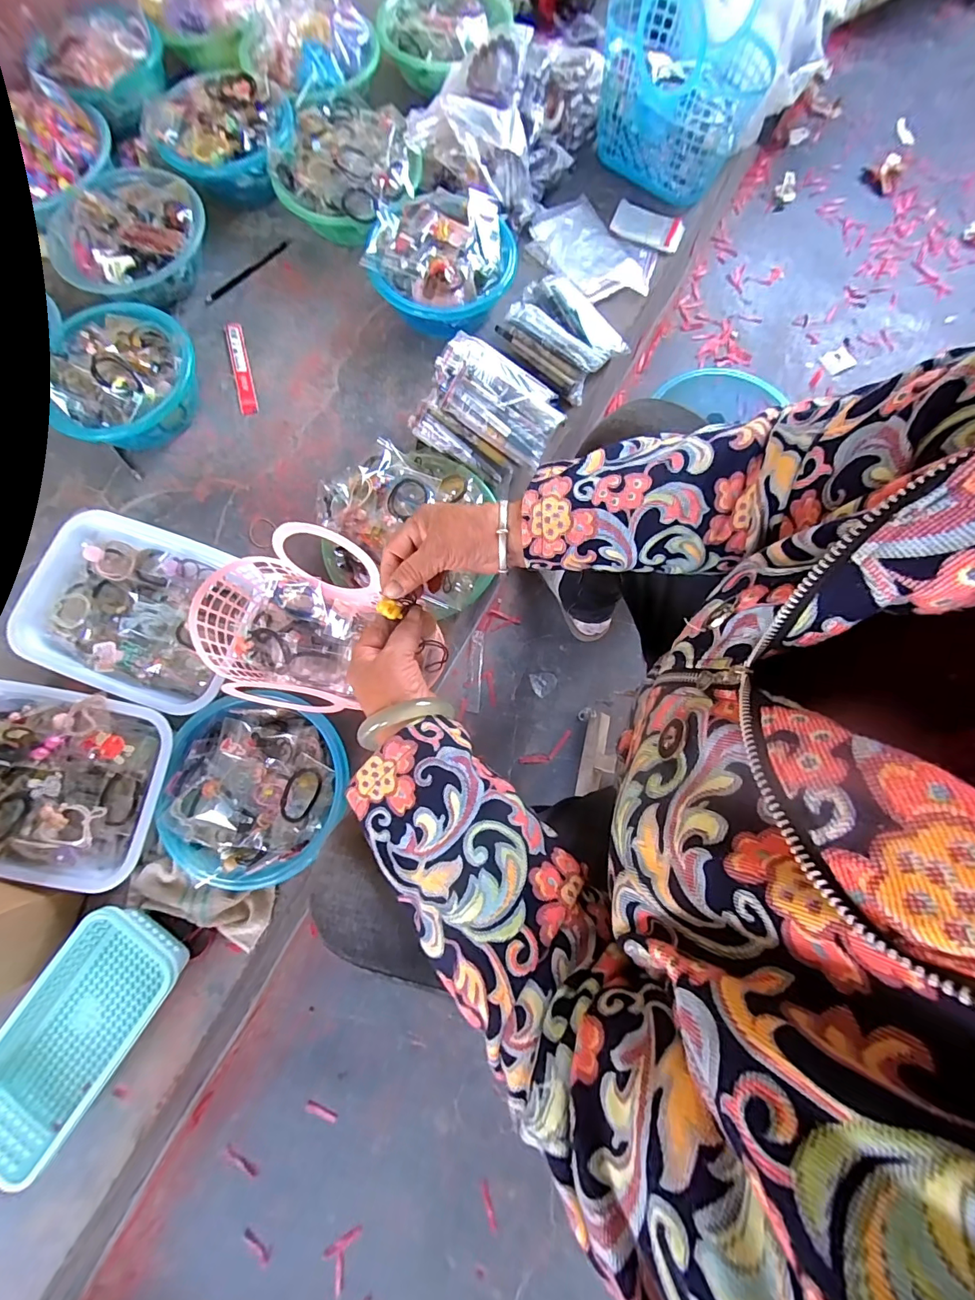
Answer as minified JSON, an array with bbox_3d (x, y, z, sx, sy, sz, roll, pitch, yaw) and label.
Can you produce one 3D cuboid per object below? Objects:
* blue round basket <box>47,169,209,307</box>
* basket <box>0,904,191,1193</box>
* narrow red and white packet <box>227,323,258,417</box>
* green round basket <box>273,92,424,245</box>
[{"bbox_3d":[-0.574,-0.669,0.748,0.210,0.083,0.241,16,78,3],"label":"blue round basket"},{"bbox_3d":[-0.473,0.431,0.527,0.139,0.055,0.253,33,80,6],"label":"basket"},{"bbox_3d":[-0.398,-0.458,0.743,0.028,0.008,0.174,-14,78,-4],"label":"narrow red and white packet"},{"bbox_3d":[-0.226,-0.796,0.770,0.225,0.092,0.240,0,78,-2],"label":"green round basket"}]

